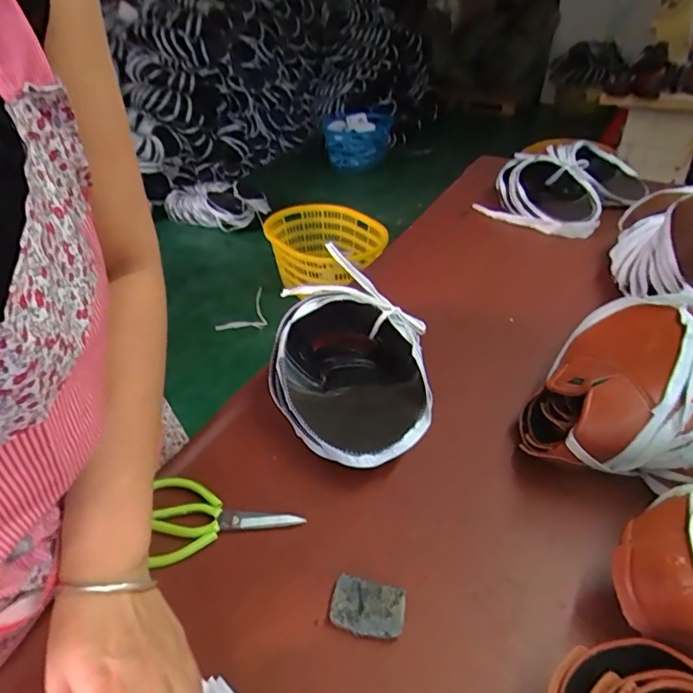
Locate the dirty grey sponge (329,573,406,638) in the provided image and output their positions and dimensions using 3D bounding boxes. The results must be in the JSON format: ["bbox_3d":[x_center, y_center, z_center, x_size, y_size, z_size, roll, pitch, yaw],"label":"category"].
[{"bbox_3d":[0.020,0.248,0.473,0.067,0.015,0.047,9,37,10],"label":"dirty grey sponge"}]

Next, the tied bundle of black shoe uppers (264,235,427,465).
[{"bbox_3d":[0.000,0.033,0.671,0.210,0.135,0.282,3,36,2],"label":"tied bundle of black shoe uppers"}]

